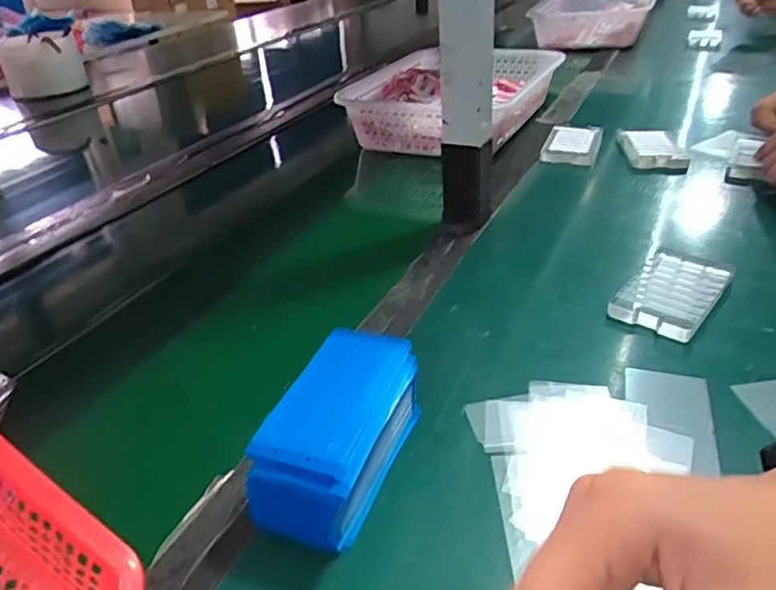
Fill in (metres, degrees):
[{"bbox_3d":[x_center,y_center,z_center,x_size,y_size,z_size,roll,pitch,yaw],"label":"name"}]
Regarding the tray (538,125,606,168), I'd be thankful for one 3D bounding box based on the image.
[{"bbox_3d":[0.262,-0.216,0.876,0.076,0.029,0.092,8,35,19],"label":"tray"}]

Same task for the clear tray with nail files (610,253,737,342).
[{"bbox_3d":[0.256,-0.009,0.546,0.068,0.017,0.137,22,41,35],"label":"clear tray with nail files"}]

